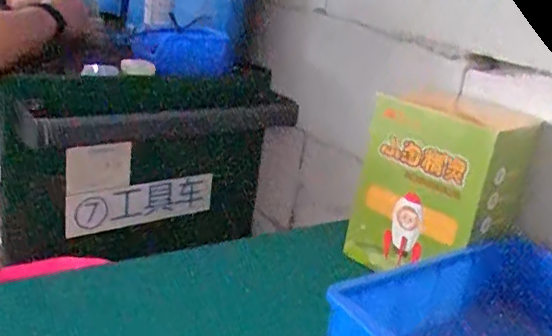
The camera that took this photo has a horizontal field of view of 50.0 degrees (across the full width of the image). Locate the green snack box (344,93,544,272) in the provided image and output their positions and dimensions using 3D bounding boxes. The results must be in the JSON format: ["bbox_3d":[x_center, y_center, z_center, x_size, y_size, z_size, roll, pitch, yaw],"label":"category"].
[{"bbox_3d":[0.183,0.025,0.683,0.169,0.202,0.086,23,25,36],"label":"green snack box"}]

